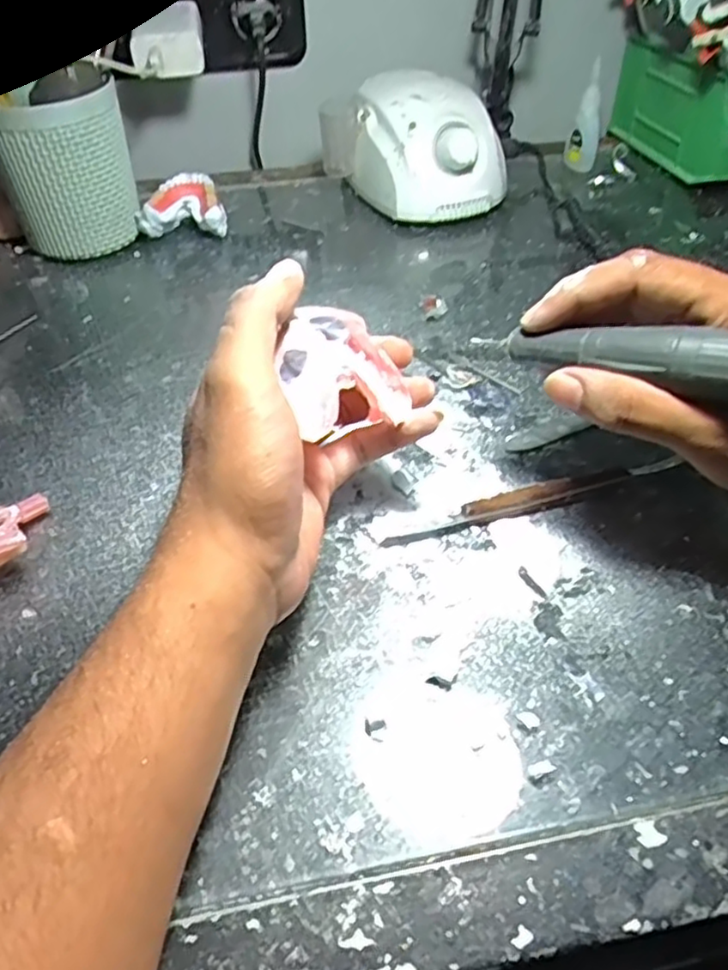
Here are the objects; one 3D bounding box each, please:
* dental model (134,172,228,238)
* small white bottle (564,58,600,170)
[{"bbox_3d":[-0.144,-0.217,0.540,0.066,0.036,0.050,-7,46,-6],"label":"dental model"},{"bbox_3d":[0.200,-0.330,0.612,0.027,0.081,0.022,11,47,12],"label":"small white bottle"}]

